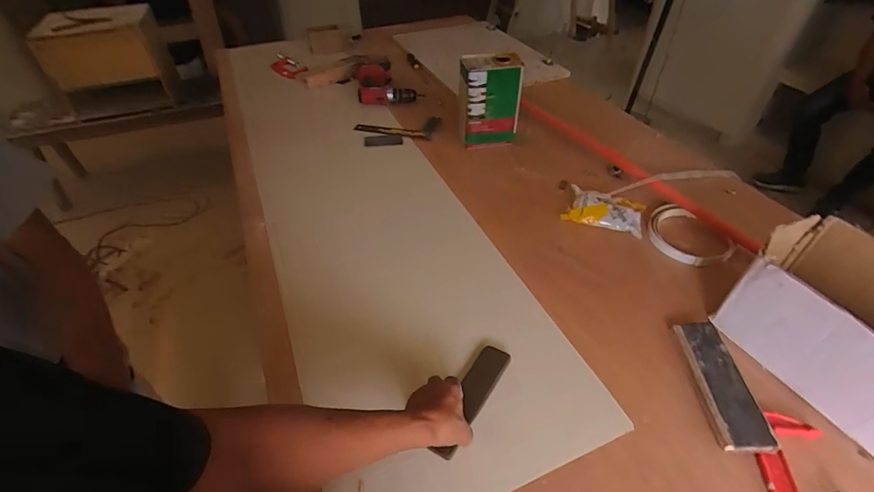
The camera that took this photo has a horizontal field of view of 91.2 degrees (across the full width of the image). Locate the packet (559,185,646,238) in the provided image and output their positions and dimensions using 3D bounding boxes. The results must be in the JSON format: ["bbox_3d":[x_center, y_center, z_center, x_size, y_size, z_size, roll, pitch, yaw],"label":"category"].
[{"bbox_3d":[0.386,-0.085,0.983,0.168,0.034,0.111,19,47,21],"label":"packet"}]

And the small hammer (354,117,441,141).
[{"bbox_3d":[-0.117,-0.367,1.316,0.239,0.026,0.133,10,44,11],"label":"small hammer"}]

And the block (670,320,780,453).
[{"bbox_3d":[0.446,0.212,0.679,0.075,0.017,0.218,0,43,1],"label":"block"}]

